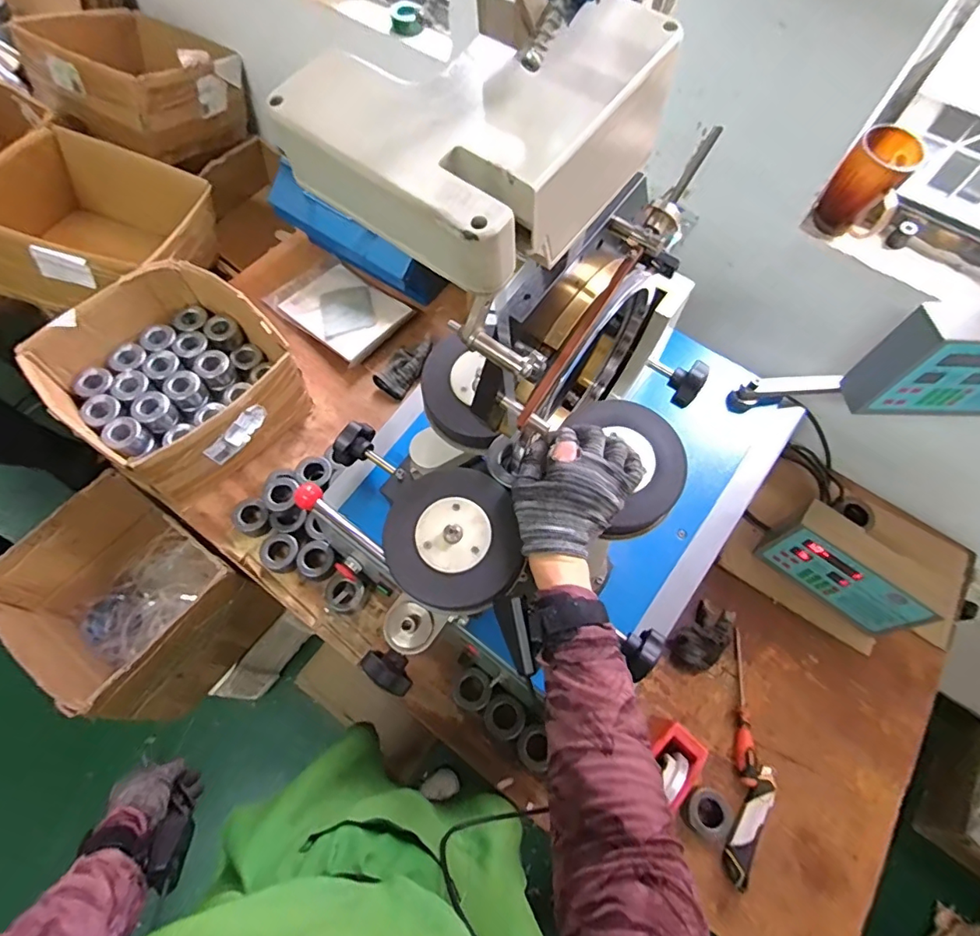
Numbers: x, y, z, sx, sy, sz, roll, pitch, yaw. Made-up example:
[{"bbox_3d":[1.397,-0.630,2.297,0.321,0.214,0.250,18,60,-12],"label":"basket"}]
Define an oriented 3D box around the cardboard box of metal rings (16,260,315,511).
[{"bbox_3d":[-0.547,-0.155,0.913,0.352,0.162,0.317,36,68,14],"label":"cardboard box of metal rings"}]

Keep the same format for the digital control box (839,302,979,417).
[{"bbox_3d":[0.603,-0.135,0.652,0.230,0.139,0.071,-1,64,-3],"label":"digital control box"}]

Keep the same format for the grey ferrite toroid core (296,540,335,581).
[{"bbox_3d":[-0.289,0.157,0.865,0.066,0.024,0.060,1,64,-2],"label":"grey ferrite toroid core"}]

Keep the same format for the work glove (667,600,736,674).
[{"bbox_3d":[0.351,0.275,0.836,0.119,0.061,0.074,-40,72,-19],"label":"work glove"}]

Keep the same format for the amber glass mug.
[{"bbox_3d":[0.510,-0.377,0.698,0.091,0.113,0.077,35,68,13],"label":"amber glass mug"}]

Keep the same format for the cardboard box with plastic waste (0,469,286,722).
[{"bbox_3d":[-0.656,0.258,0.992,0.321,0.324,0.289,36,68,14],"label":"cardboard box with plastic waste"}]

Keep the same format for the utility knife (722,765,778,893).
[{"bbox_3d":[0.372,0.508,0.736,0.035,0.018,0.158,30,66,11],"label":"utility knife"}]

